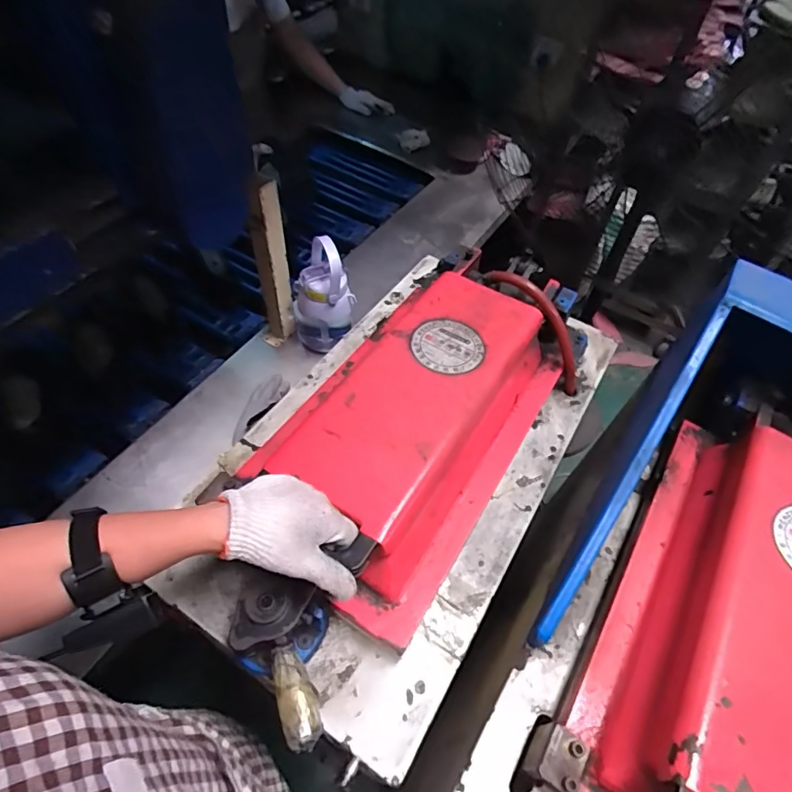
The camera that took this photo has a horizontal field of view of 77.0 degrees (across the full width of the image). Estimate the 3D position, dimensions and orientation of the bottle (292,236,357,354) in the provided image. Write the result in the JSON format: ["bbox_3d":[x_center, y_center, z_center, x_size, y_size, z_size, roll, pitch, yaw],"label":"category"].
[{"bbox_3d":[-0.140,-0.180,0.949,0.111,0.237,0.084,-8,55,-9],"label":"bottle"}]

